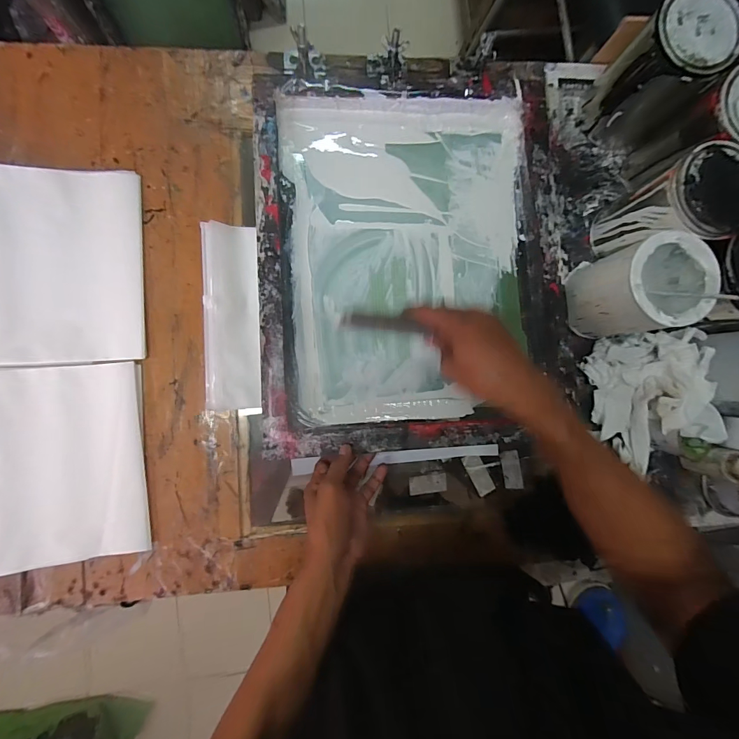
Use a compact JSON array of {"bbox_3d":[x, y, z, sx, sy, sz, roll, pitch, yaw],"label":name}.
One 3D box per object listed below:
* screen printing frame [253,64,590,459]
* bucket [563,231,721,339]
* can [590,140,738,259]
[{"bbox_3d":[0.076,-0.152,0.513,0.432,0.047,0.501,-3,84,-6],"label":"screen printing frame"},{"bbox_3d":[0.352,-0.109,0.507,0.118,0.146,0.115,1,83,-5],"label":"bucket"},{"bbox_3d":[0.394,-0.202,0.506,0.108,0.157,0.108,-28,87,-7],"label":"can"}]

